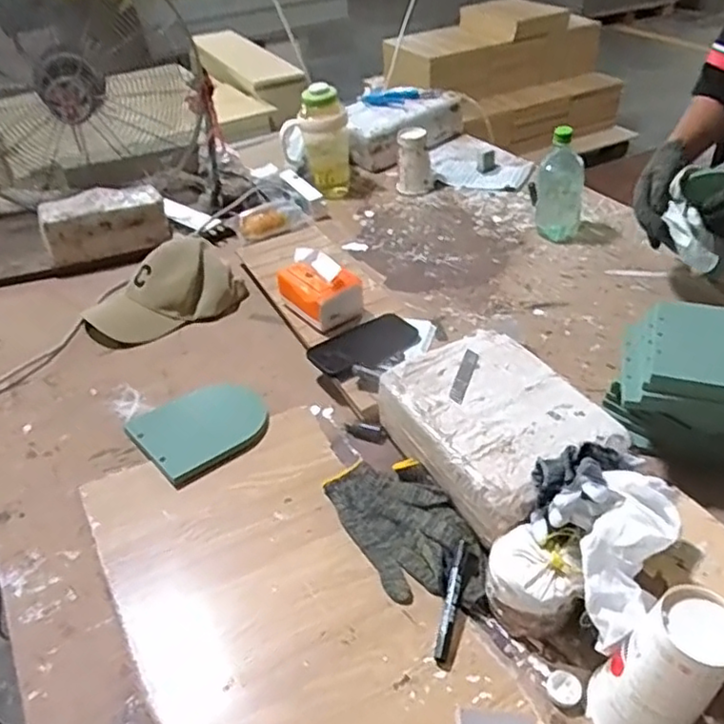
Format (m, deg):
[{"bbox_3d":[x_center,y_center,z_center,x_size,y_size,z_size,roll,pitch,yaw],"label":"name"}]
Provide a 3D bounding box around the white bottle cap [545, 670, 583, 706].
[{"bbox_3d":[0.190,0.307,0.608,0.033,0.007,0.031,-2,39,1],"label":"white bottle cap"}]

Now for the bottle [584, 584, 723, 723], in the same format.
[{"bbox_3d":[0.247,0.262,0.537,0.075,0.173,0.060,-2,39,1],"label":"bottle"}]

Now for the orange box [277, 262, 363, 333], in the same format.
[{"bbox_3d":[-0.063,-0.108,1.046,0.098,0.106,0.118,-25,44,-26],"label":"orange box"}]

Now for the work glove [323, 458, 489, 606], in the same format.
[{"bbox_3d":[0.047,0.185,0.751,0.111,0.024,0.228,-20,42,-20],"label":"work glove"}]

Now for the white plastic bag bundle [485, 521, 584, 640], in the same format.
[{"bbox_3d":[0.168,0.218,0.644,0.081,0.101,0.072,5,39,9],"label":"white plastic bag bundle"}]

